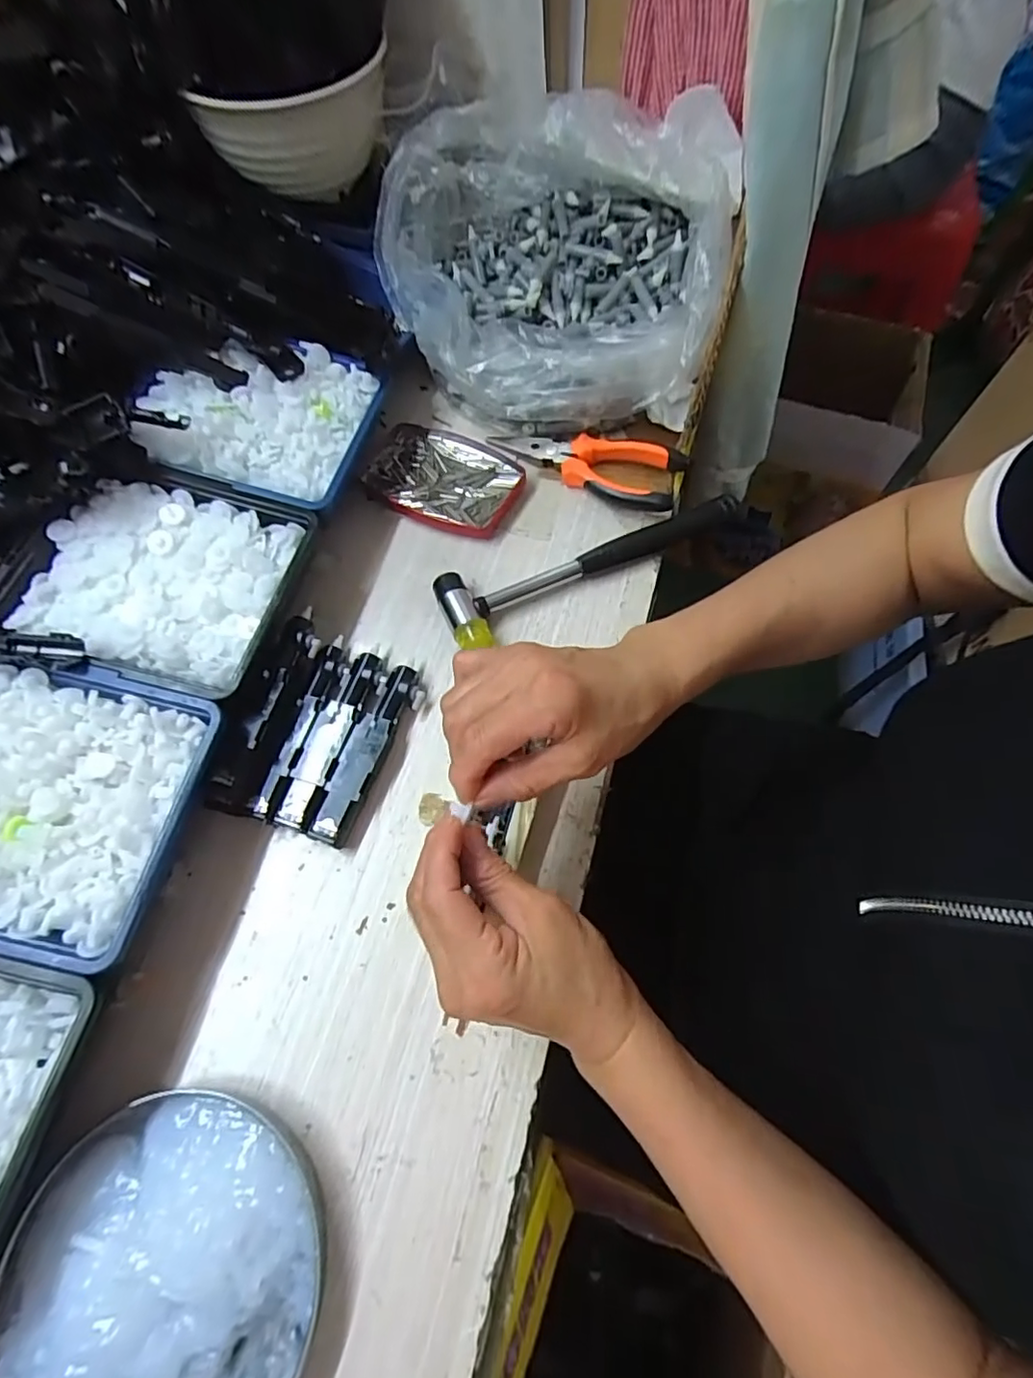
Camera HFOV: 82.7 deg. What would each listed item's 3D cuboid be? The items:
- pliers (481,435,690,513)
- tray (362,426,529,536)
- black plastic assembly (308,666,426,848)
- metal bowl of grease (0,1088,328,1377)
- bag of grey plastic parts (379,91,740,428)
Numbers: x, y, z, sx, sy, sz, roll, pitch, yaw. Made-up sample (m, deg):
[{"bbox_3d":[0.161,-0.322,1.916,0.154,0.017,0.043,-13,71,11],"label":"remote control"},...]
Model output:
[{"bbox_3d":[0.051,-0.178,0.457,0.153,0.030,0.048,22,68,12],"label":"pliers"},{"bbox_3d":[-0.060,-0.166,0.466,0.122,0.012,0.088,20,67,11],"label":"tray"},{"bbox_3d":[-0.093,0.040,0.371,0.027,0.019,0.118,21,68,11],"label":"black plastic assembly"},{"bbox_3d":[-0.162,0.268,0.262,0.140,0.028,0.144,-1,65,2],"label":"metal bowl of grease"},{"bbox_3d":[0.022,-0.325,0.467,0.268,0.138,0.222,10,66,7],"label":"bag of grey plastic parts"}]

